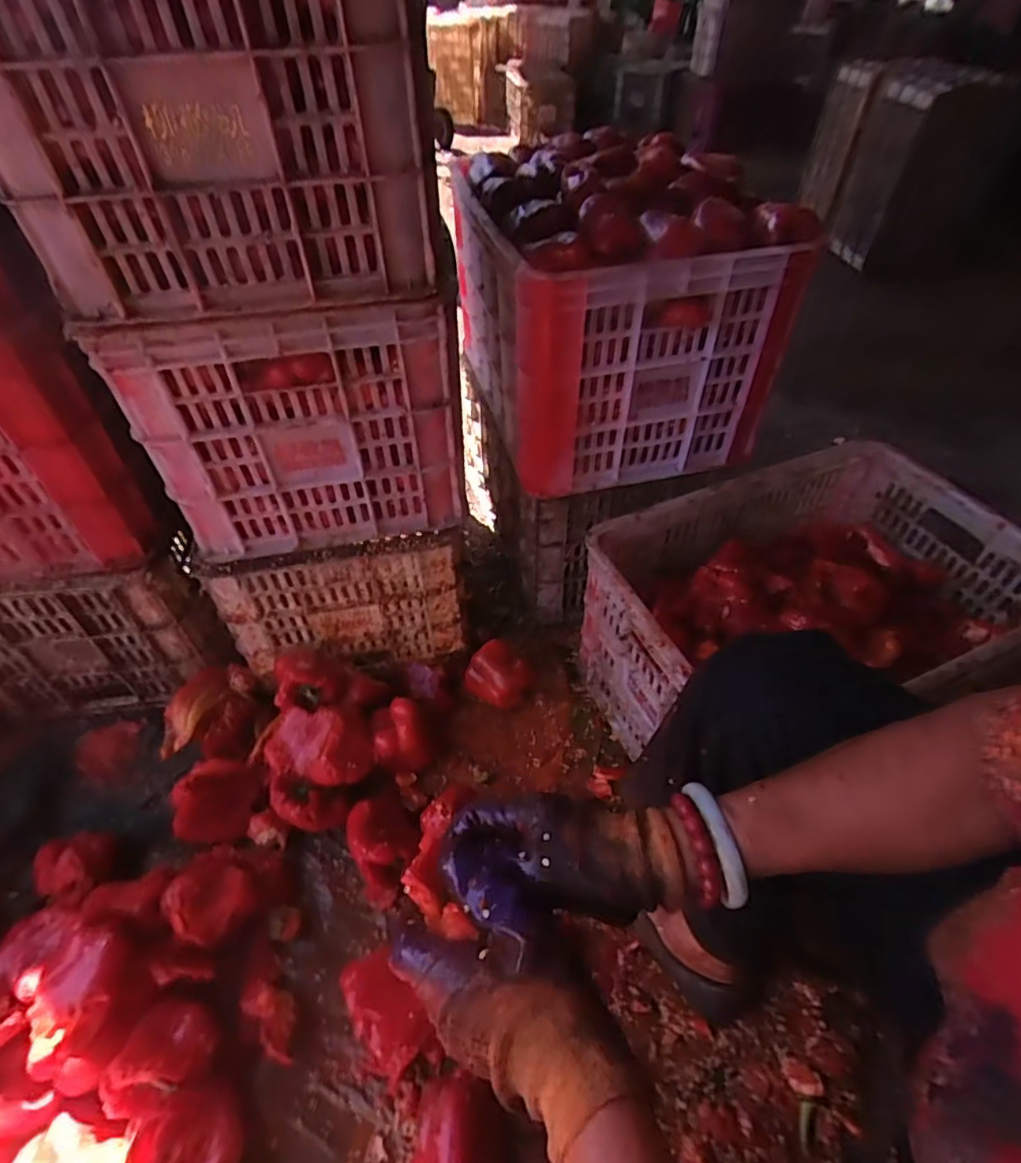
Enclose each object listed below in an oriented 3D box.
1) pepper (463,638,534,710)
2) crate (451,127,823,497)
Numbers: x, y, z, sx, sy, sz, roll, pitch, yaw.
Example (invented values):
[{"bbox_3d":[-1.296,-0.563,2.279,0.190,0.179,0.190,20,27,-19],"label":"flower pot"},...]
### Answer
[{"bbox_3d":[-0.015,0.153,0.932,0.094,0.077,0.090,0,47,0],"label":"pepper"},{"bbox_3d":[0.126,-0.417,0.868,0.349,0.320,0.465,-11,48,-10],"label":"crate"}]

